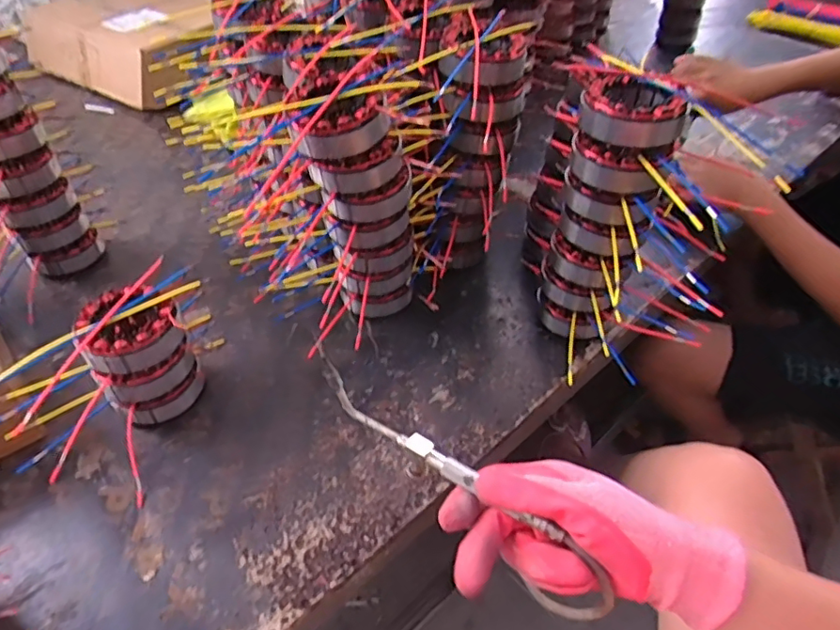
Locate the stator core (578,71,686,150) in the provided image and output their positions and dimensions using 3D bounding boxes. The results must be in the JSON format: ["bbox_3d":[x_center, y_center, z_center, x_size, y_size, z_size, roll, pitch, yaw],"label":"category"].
[{"bbox_3d":[0.184,-0.177,0.480,0.083,0.035,0.073,16,48,15],"label":"stator core"}]

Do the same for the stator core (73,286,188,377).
[{"bbox_3d":[-0.264,0.015,0.507,0.083,0.044,0.079,0,46,0],"label":"stator core"}]

